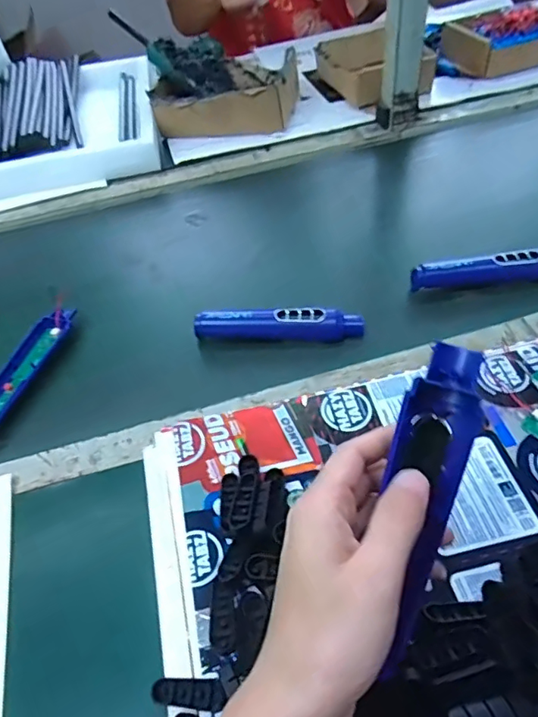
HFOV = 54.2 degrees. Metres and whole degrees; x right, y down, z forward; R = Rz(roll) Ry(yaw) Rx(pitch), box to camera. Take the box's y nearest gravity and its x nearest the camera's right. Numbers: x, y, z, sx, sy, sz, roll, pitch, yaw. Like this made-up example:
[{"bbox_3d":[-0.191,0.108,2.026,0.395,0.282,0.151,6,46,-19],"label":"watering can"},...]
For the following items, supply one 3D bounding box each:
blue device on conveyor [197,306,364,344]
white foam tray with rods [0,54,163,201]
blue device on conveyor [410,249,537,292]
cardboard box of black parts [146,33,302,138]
[{"bbox_3d":[0.010,-0.035,0.543,0.170,0.029,0.024,-1,48,3],"label":"blue device on conveyor"},{"bbox_3d":[-0.328,-0.407,0.875,0.287,0.072,0.384,-7,48,-3],"label":"white foam tray with rods"},{"bbox_3d":[0.243,-0.096,0.570,0.172,0.028,0.021,-5,48,-1],"label":"blue device on conveyor"},{"bbox_3d":[-0.071,-0.453,0.868,0.222,0.100,0.223,7,49,10],"label":"cardboard box of black parts"}]

